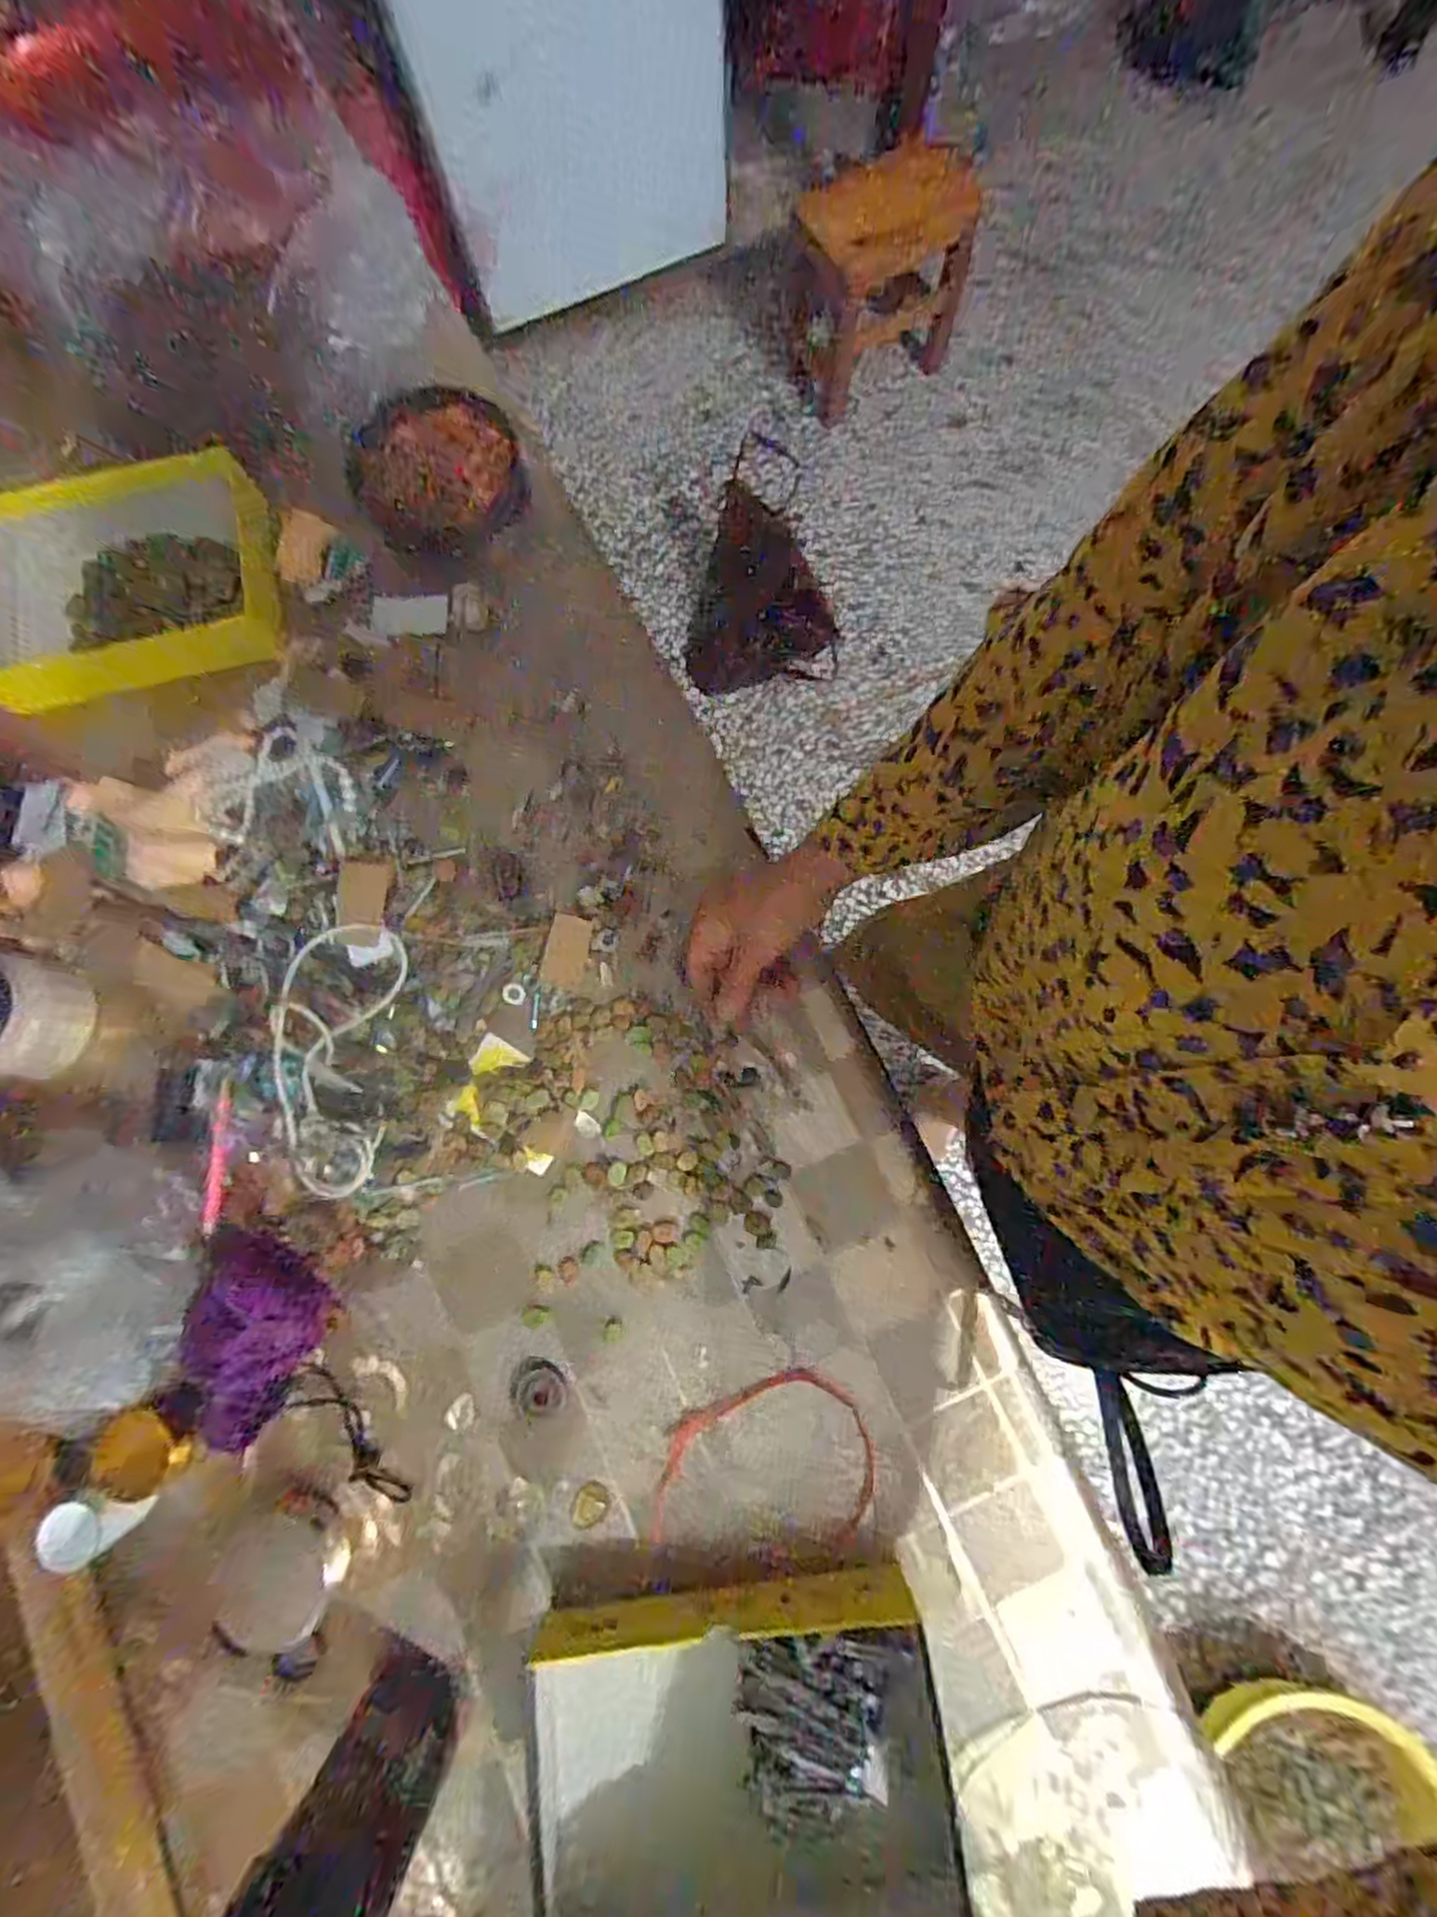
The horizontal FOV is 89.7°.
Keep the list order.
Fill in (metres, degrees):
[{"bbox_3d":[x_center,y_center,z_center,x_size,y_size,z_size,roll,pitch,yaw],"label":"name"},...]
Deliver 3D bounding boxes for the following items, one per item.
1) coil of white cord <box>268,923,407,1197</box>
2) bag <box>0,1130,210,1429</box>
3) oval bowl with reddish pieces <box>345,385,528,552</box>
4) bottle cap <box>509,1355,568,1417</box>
[{"bbox_3d":[-0.261,0.065,0.489,0.080,0.035,0.181,3,80,1],"label":"coil of white cord"},{"bbox_3d":[-0.392,0.188,0.408,0.110,0.146,0.162,2,78,0],"label":"bag"},{"bbox_3d":[-0.231,-0.400,0.602,0.136,0.045,0.131,-26,95,-10],"label":"oval bowl with reddish pieces"},{"bbox_3d":[-0.119,0.284,0.478,0.037,0.004,0.033,27,81,5],"label":"bottle cap"}]

